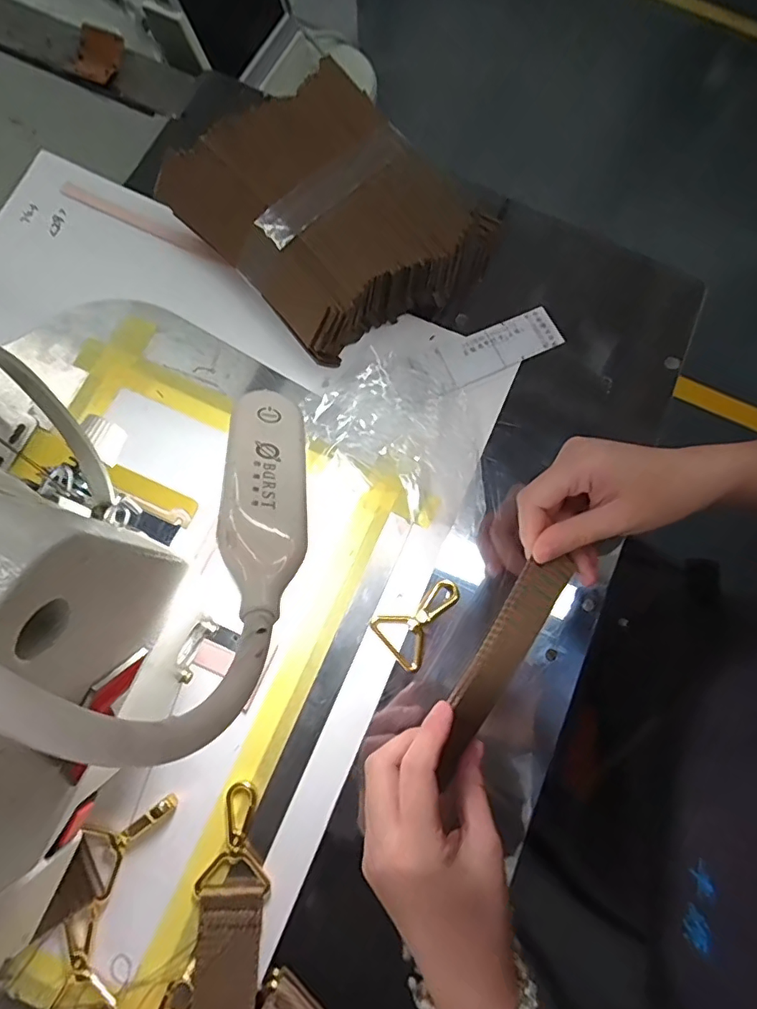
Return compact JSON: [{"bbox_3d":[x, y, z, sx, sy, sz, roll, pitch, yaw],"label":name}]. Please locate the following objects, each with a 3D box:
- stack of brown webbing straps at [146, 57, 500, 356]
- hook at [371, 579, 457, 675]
[{"bbox_3d":[-0.030,-0.202,0.375,0.161,0.077,0.177,-43,84,-12],"label":"stack of brown webbing straps"},{"bbox_3d":[0.029,0.075,0.349,0.061,0.007,0.042,-40,83,-11],"label":"hook"}]

